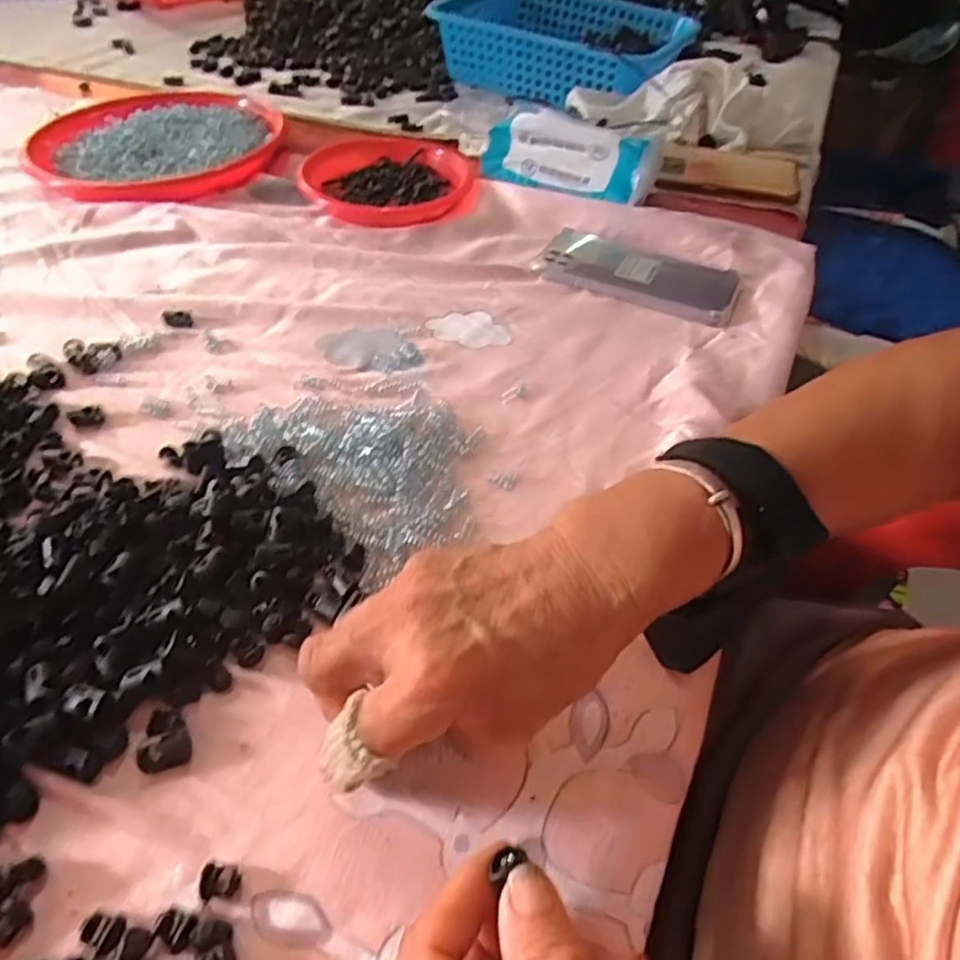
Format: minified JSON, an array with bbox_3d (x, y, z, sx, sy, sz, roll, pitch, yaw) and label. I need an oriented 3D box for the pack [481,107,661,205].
[{"bbox_3d":[0.084,-0.309,0.619,0.166,0.057,0.063,18,50,15],"label":"pack"}]

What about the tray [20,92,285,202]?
[{"bbox_3d":[-0.336,-0.355,0.681,0.247,0.027,0.247,-32,55,-27],"label":"tray"}]

